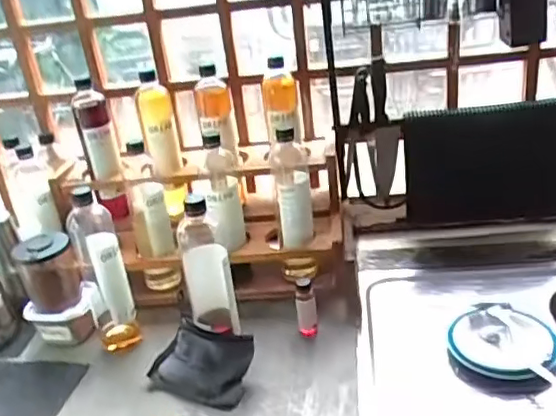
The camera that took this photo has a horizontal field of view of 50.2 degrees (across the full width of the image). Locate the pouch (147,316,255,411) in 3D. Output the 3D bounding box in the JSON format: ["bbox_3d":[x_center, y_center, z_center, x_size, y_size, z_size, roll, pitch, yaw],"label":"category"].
[{"bbox_3d":[-0.114,0.224,0.858,0.151,0.104,0.029,8,-4,27],"label":"pouch"}]

